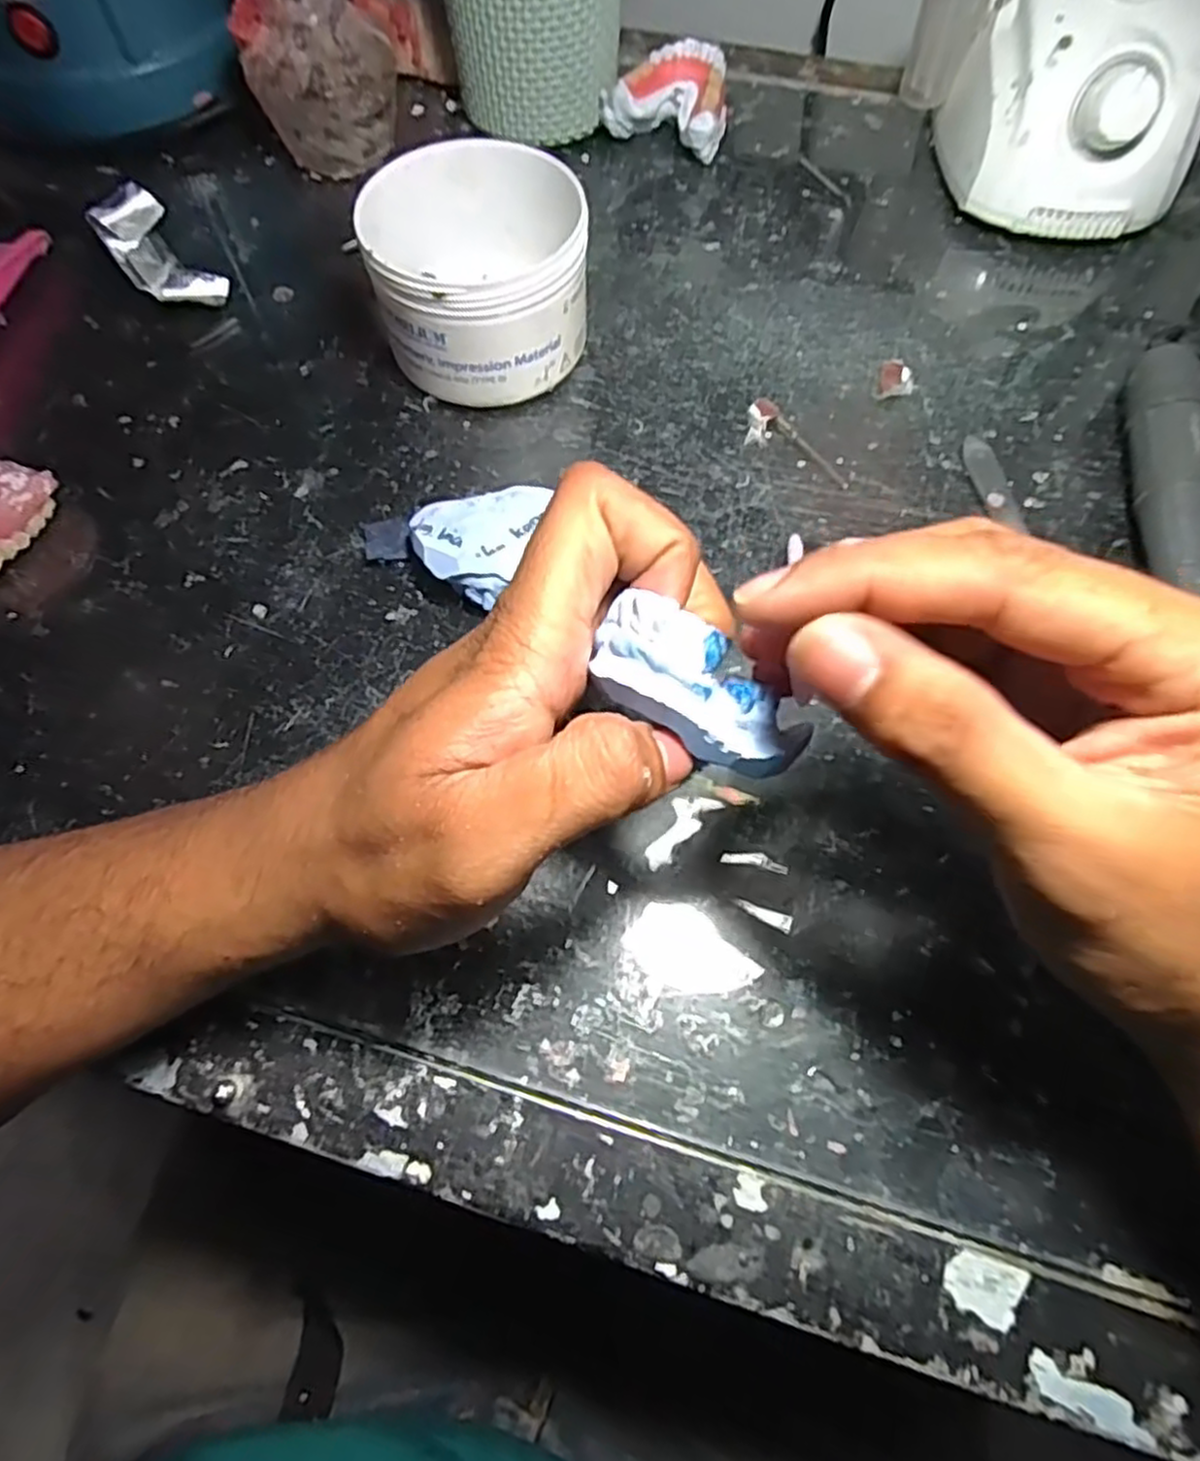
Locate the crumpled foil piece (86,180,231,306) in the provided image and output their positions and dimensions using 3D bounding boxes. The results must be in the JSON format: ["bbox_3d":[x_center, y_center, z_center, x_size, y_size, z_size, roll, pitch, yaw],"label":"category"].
[{"bbox_3d":[-0.212,-0.229,0.356,0.032,0.025,0.070,-40,72,-16],"label":"crumpled foil piece"}]

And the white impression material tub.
[{"bbox_3d":[-0.052,-0.193,0.319,0.087,0.064,0.086,0,66,0],"label":"white impression material tub"}]

